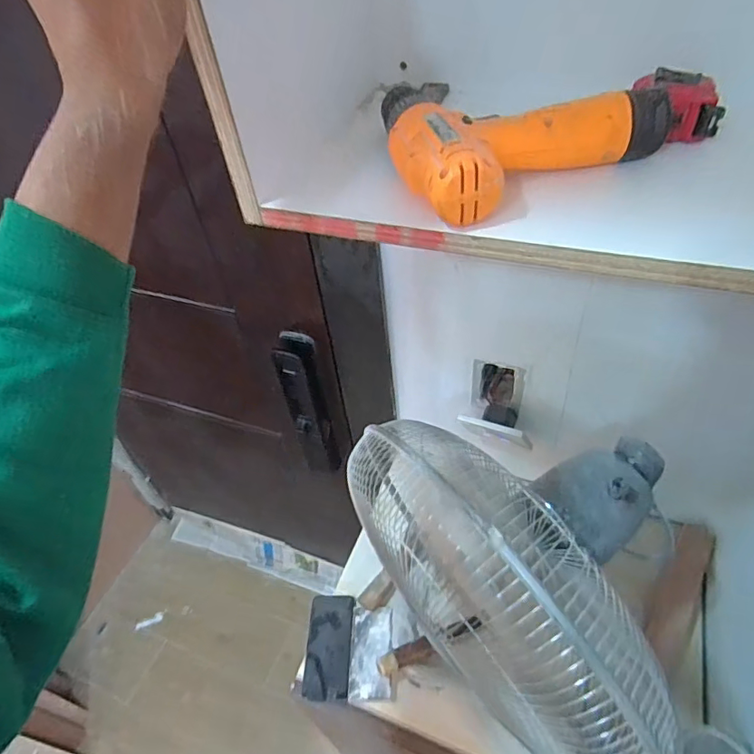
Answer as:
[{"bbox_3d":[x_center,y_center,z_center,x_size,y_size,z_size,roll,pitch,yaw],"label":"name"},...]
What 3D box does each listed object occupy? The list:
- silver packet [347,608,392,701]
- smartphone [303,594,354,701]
[{"bbox_3d":[-0.010,0.436,0.827,0.065,0.011,0.133,-2,47,5],"label":"silver packet"},{"bbox_3d":[-0.078,0.441,0.858,0.075,0.010,0.159,-1,47,6],"label":"smartphone"}]

